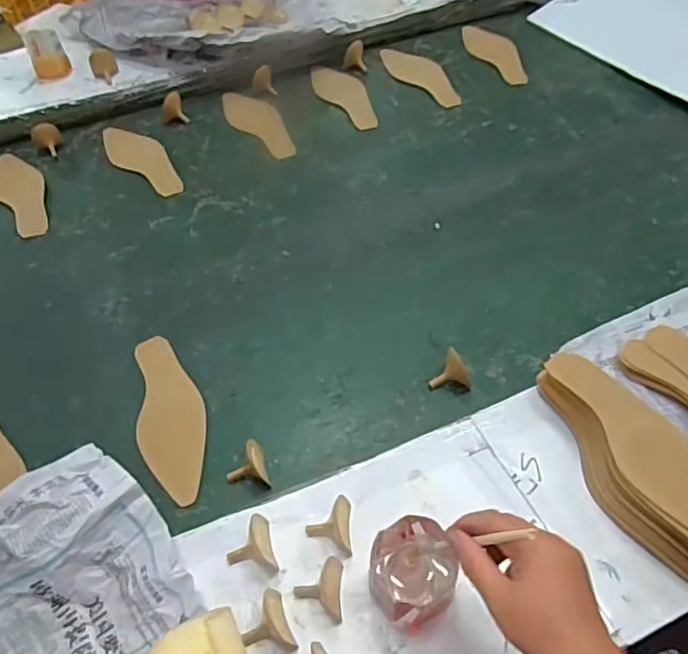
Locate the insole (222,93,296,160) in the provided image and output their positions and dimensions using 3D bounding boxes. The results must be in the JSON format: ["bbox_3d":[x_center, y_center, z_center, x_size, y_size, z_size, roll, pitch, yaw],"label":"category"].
[{"bbox_3d":[-0.155,-0.369,1.085,0.084,0.006,0.229,-23,54,-15],"label":"insole"}]

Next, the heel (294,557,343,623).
[{"bbox_3d":[-0.023,0.223,0.519,0.042,0.044,0.051,1,52,3],"label":"heel"}]

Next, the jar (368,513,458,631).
[{"bbox_3d":[0.061,0.210,0.510,0.071,0.068,0.069,-1,52,1],"label":"jar"}]

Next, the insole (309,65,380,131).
[{"bbox_3d":[0.005,-0.435,1.115,0.075,0.019,0.204,-26,55,-17],"label":"insole"}]

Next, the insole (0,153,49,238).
[{"bbox_3d":[-0.531,-0.226,0.980,0.076,0.004,0.238,-33,57,-21],"label":"insole"}]

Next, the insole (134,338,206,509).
[{"bbox_3d":[-0.205,0.102,0.709,0.075,0.008,0.229,-13,52,-8],"label":"insole"}]

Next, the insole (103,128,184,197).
[{"bbox_3d":[-0.345,-0.290,1.021,0.079,0.004,0.231,-35,58,-23],"label":"insole"}]

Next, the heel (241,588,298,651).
[{"bbox_3d":[-0.066,0.251,0.501,0.045,0.038,0.046,-20,54,-13],"label":"heel"}]

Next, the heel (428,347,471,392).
[{"bbox_3d":[0.126,0.050,0.708,0.049,0.044,0.033,0,52,3],"label":"heel"}]

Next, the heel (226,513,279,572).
[{"bbox_3d":[-0.087,0.198,0.541,0.043,0.044,0.045,-14,53,-8],"label":"heel"}]

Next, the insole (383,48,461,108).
[{"bbox_3d":[0.151,-0.487,1.150,0.079,0.009,0.231,-32,57,-21],"label":"insole"}]

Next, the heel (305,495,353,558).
[{"bbox_3d":[-0.015,0.181,0.554,0.043,0.041,0.051,-2,52,1],"label":"heel"}]

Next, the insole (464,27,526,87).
[{"bbox_3d":[0.296,-0.545,1.181,0.091,0.009,0.231,-5,52,-2],"label":"insole"}]

